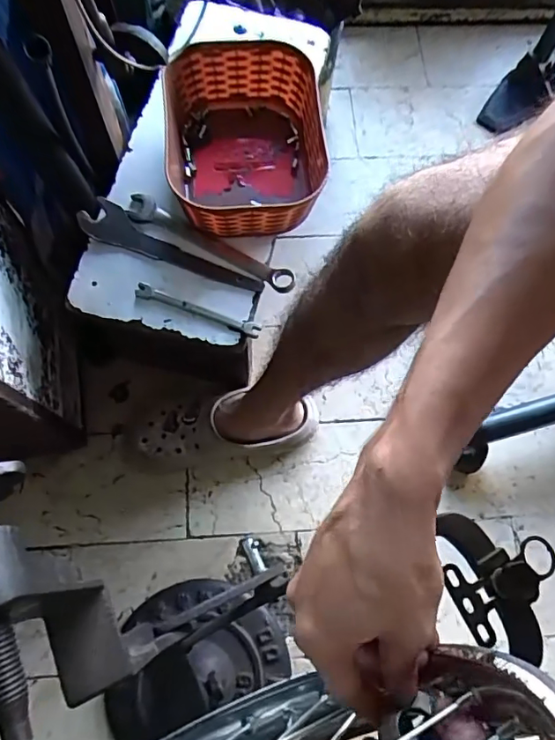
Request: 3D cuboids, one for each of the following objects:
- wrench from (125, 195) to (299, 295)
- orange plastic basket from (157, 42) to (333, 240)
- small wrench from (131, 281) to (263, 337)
[{"bbox_3d":[-0.074,-0.137,0.558,0.199,0.008,0.031,29,72,7],"label":"wrench"},{"bbox_3d":[-0.036,-0.244,0.560,0.163,0.070,0.207,-7,72,-5],"label":"orange plastic basket"},{"bbox_3d":[-0.083,-0.062,0.533,0.133,0.006,0.016,20,72,4],"label":"small wrench"}]

